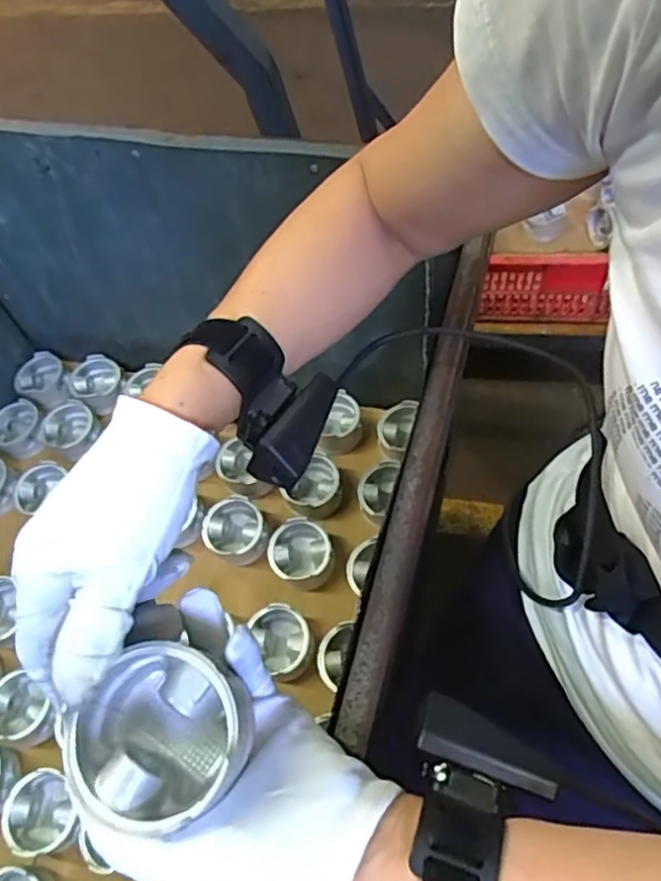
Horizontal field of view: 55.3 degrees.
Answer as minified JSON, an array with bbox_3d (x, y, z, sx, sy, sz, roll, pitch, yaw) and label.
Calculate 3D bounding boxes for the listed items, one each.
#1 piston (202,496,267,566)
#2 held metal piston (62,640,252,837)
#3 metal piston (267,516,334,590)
[{"bbox_3d":[-0.121,0.121,0.821,0.078,0.053,0.079,-3,58,5],"label":"piston"},{"bbox_3d":[-0.080,0.138,0.297,0.078,0.047,0.072,-2,60,3],"label":"held metal piston"},{"bbox_3d":[-0.037,0.141,0.795,0.076,0.041,0.078,-3,58,5],"label":"metal piston"}]

